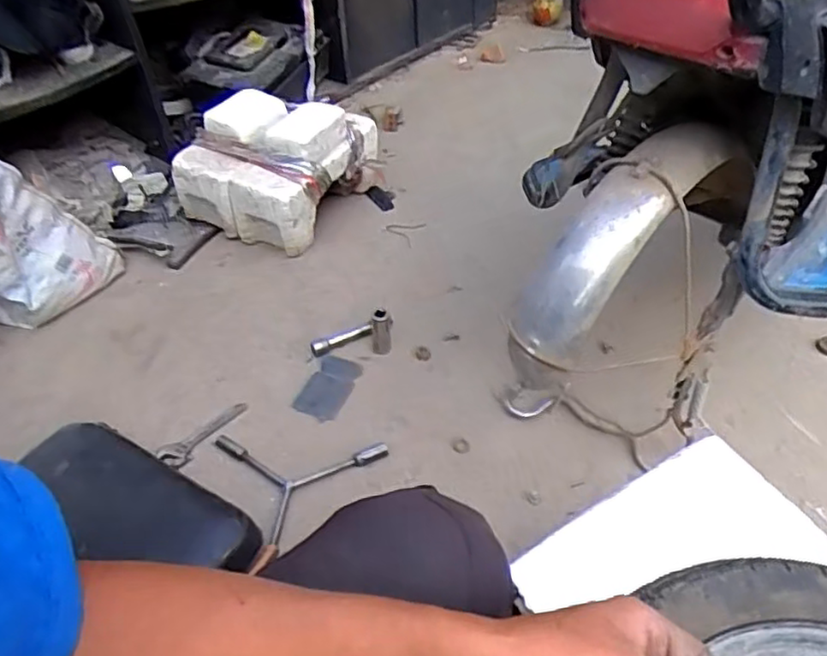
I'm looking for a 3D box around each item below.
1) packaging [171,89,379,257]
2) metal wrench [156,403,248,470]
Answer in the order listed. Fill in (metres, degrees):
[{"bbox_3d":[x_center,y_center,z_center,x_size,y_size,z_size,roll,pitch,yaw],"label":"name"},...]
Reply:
[{"bbox_3d":[-0.260,-0.332,1.331,0.271,0.181,0.333,20,51,22],"label":"packaging"},{"bbox_3d":[-0.298,0.146,0.947,0.041,0.014,0.134,27,50,27],"label":"metal wrench"}]

